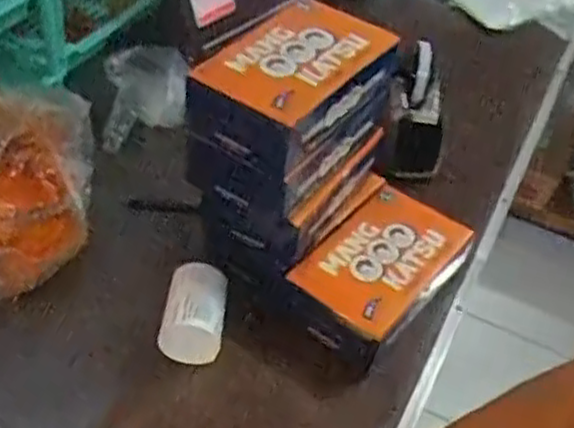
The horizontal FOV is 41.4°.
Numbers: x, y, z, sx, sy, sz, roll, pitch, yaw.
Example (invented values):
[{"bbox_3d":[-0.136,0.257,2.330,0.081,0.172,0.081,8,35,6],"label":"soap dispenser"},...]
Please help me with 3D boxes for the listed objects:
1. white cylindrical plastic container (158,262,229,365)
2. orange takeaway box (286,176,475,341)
[{"bbox_3d":[-0.088,0.096,0.720,0.057,0.056,0.083,7,45,0],"label":"white cylindrical plastic container"},{"bbox_3d":[0.096,0.043,0.741,0.108,0.037,0.171,34,51,24],"label":"orange takeaway box"}]

